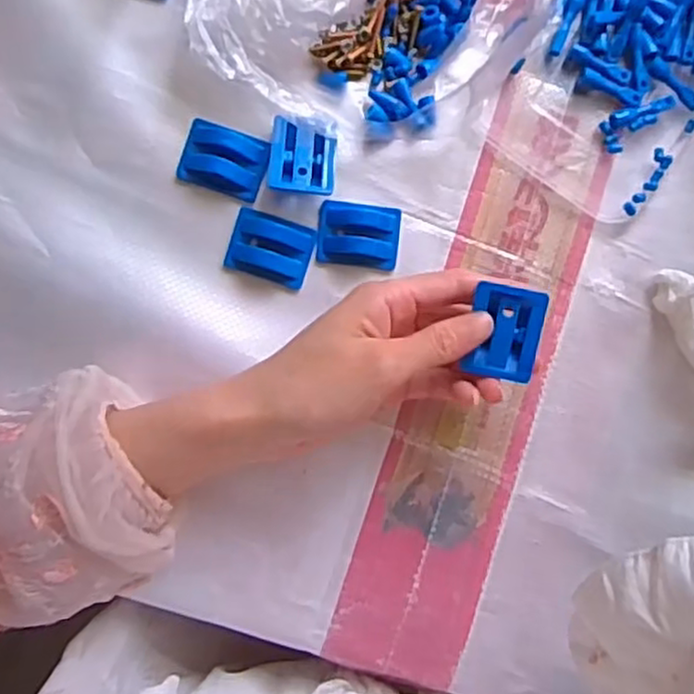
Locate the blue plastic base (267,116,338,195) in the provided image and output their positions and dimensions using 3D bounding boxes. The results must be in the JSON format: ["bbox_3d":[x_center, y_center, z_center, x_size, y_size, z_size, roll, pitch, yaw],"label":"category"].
[{"bbox_3d":[-0.023,-0.100,0.377,0.034,0.015,0.039,5,89,-5],"label":"blue plastic base"}]

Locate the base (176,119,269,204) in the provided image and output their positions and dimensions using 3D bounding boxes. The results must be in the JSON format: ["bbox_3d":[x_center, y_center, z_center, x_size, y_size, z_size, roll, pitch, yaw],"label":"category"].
[{"bbox_3d":[-0.066,-0.100,0.378,0.045,0.008,0.034,17,88,-4],"label":"base"}]

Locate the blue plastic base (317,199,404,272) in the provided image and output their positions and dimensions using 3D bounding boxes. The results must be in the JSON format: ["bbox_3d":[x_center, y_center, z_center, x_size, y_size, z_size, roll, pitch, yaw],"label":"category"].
[{"bbox_3d":[0.007,-0.061,0.387,0.044,0.007,0.033,6,89,-5],"label":"blue plastic base"}]

